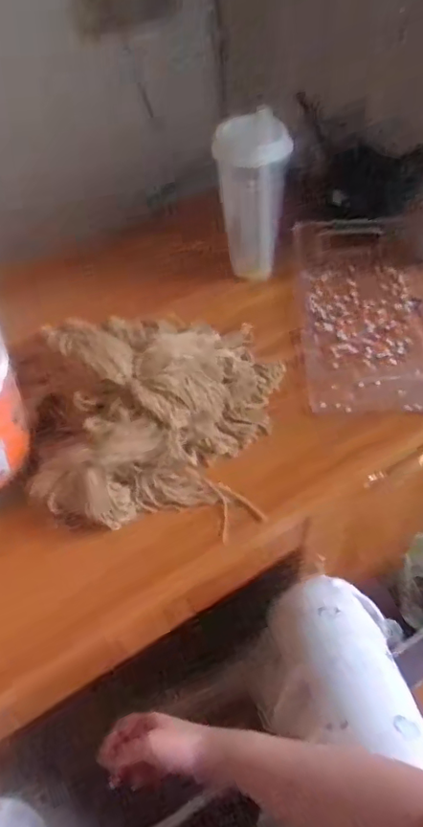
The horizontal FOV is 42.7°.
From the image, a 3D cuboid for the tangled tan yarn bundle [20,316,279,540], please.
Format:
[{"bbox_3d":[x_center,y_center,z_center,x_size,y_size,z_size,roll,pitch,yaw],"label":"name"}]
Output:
[{"bbox_3d":[-0.064,-0.026,0.562,0.264,0.080,0.267,1,52,5],"label":"tangled tan yarn bundle"}]

